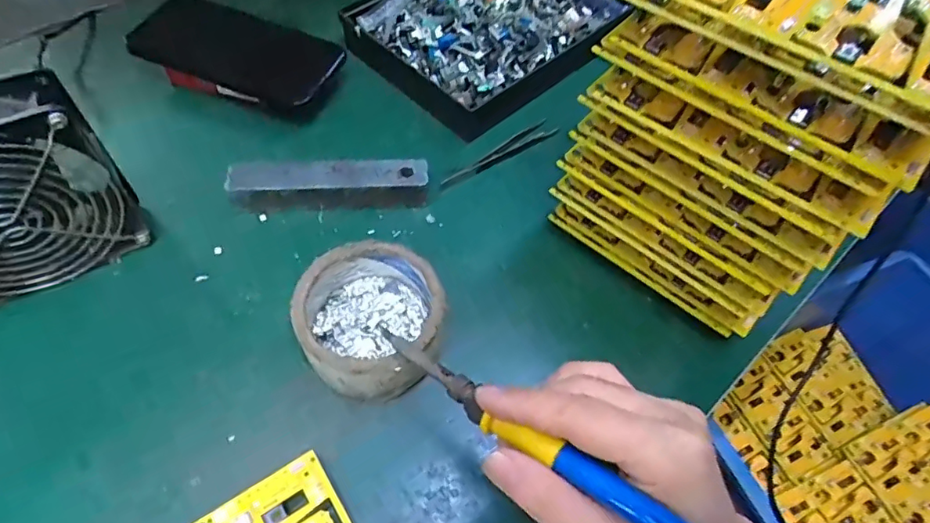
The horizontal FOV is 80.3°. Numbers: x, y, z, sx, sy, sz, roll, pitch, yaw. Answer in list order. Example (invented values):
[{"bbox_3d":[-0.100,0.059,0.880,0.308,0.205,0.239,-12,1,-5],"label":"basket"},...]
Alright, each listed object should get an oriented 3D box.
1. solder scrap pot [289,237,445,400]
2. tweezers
[{"bbox_3d":[-0.056,0.035,0.332,0.083,0.046,0.086,2,56,-2],"label":"solder scrap pot"},{"bbox_3d":[0.028,-0.087,0.441,0.108,0.006,0.014,-30,63,-21],"label":"tweezers"}]

